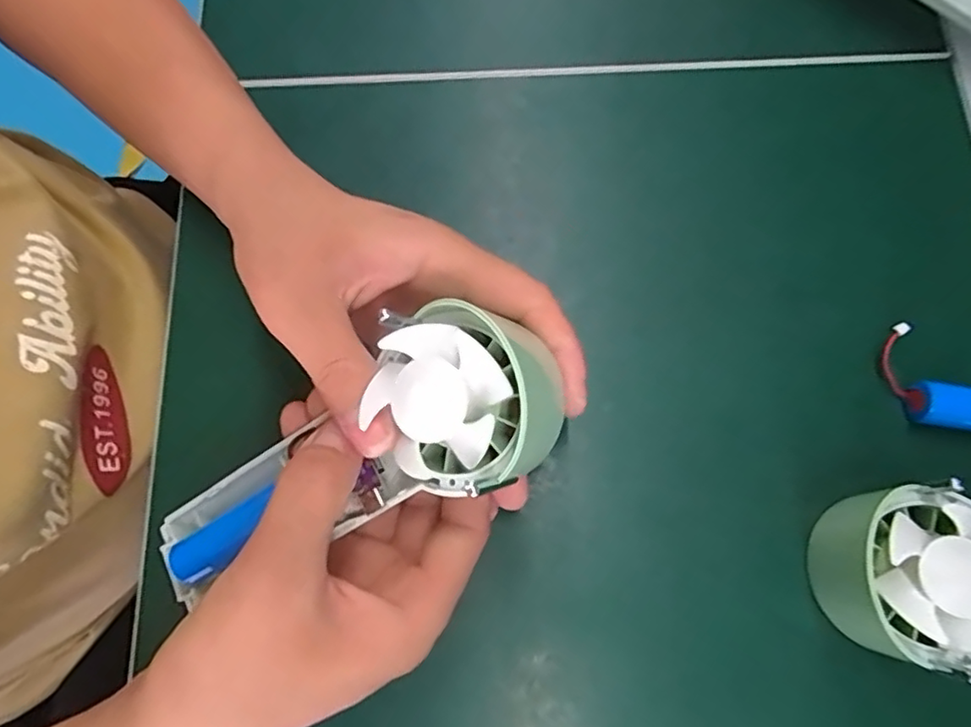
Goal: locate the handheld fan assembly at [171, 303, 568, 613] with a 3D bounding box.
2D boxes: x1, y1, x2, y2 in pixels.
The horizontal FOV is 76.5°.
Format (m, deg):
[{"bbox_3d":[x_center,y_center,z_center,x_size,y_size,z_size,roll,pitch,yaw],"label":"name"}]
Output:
[{"bbox_3d":[-0.049,0.038,0.229,0.172,0.053,0.055,-29,75,23],"label":"handheld fan assembly"}]

